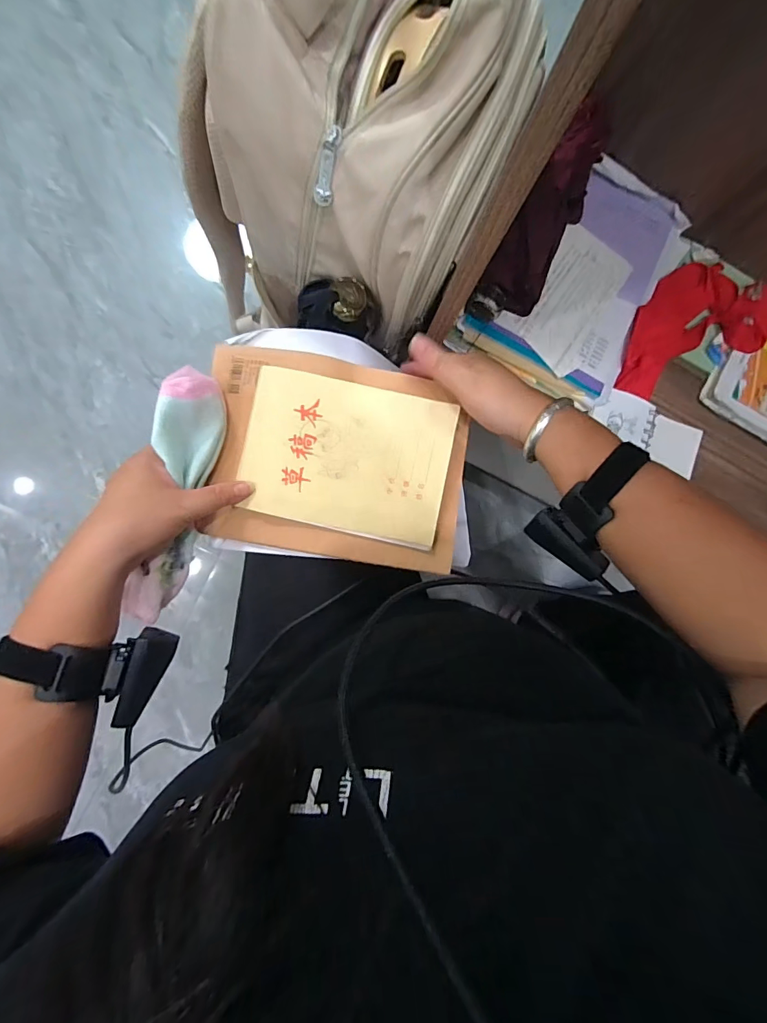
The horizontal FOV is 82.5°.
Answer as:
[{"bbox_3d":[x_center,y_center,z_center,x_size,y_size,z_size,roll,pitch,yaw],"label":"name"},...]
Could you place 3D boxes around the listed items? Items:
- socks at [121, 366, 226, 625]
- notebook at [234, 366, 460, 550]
[{"bbox_3d":[-0.179,-0.015,0.381,0.044,0.057,0.212,11,92,-4],"label":"socks"},{"bbox_3d":[-0.033,-0.050,0.396,0.183,0.009,0.128,12,91,-2],"label":"notebook"}]

